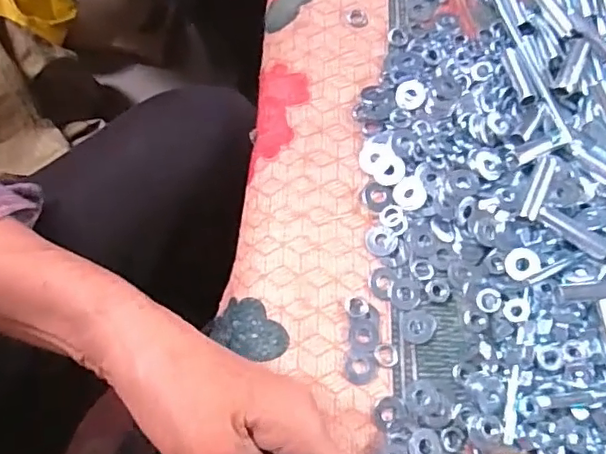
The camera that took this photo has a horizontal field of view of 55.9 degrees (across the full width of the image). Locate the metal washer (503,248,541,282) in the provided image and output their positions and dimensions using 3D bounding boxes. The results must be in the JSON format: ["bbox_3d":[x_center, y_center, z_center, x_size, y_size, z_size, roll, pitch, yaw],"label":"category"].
[{"bbox_3d":[0.129,0.022,0.335,0.019,0.004,0.019,-6,73,21],"label":"metal washer"}]

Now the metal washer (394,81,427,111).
[{"bbox_3d":[0.070,-0.086,0.371,0.019,0.004,0.023,31,73,7],"label":"metal washer"}]

